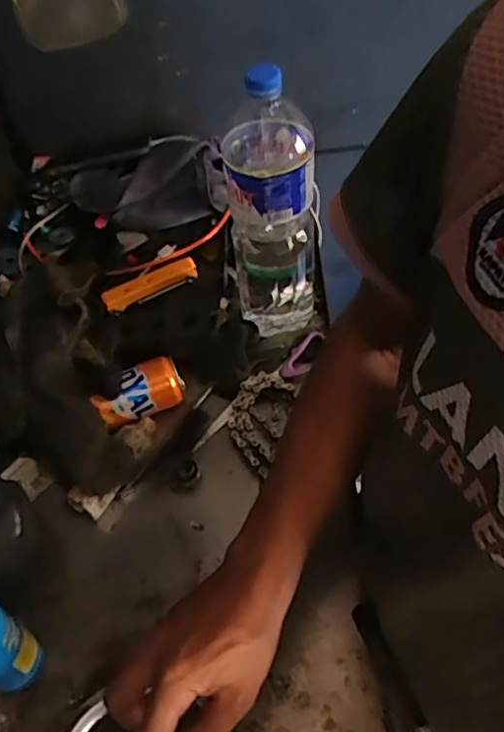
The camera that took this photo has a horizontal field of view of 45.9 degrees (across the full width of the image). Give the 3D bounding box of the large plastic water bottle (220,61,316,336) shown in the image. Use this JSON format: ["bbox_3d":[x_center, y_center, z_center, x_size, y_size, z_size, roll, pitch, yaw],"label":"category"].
[{"bbox_3d":[0.025,-0.151,0.626,0.093,0.309,0.087,-4,54,-1],"label":"large plastic water bottle"}]

